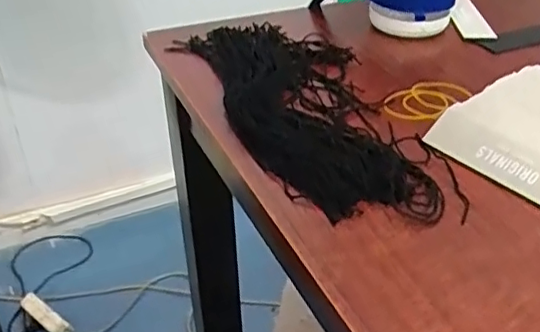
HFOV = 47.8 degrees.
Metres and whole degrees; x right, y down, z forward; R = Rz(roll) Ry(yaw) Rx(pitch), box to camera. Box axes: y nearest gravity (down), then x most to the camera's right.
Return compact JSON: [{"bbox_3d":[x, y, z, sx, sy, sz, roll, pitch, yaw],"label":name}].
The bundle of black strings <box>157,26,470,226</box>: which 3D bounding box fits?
[{"bbox_3d":[0.026,-0.060,0.478,0.136,0.017,0.313,-14,35,-20],"label":"bundle of black strings"}]

